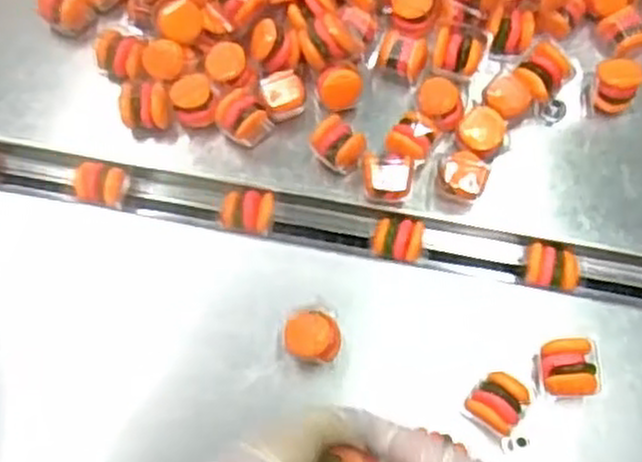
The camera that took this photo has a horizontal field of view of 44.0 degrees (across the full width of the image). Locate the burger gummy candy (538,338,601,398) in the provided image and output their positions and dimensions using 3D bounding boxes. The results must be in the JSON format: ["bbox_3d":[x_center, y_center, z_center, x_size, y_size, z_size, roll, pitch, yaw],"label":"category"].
[{"bbox_3d":[0.148,0.084,0.479,0.033,0.028,0.033,-3,69,0],"label":"burger gummy candy"}]

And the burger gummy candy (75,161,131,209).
[{"bbox_3d":[-0.147,-0.030,0.535,0.031,0.025,0.027,-4,69,-1],"label":"burger gummy candy"}]

